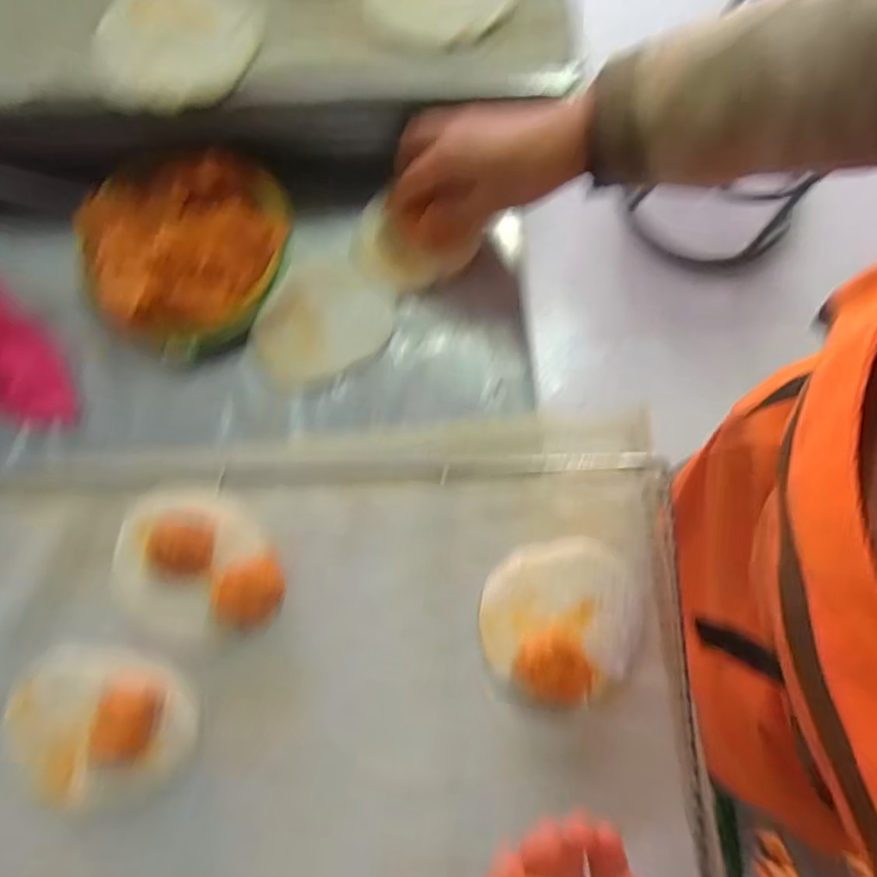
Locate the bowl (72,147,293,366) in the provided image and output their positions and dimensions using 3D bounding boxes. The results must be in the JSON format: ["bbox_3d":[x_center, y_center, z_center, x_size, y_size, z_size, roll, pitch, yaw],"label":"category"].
[{"bbox_3d":[-0.171,-0.124,0.419,0.138,0.042,0.141,0,76,-1],"label":"bowl"}]

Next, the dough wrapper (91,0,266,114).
[{"bbox_3d":[-0.163,-0.253,0.387,0.092,0.011,0.098,0,77,-2],"label":"dough wrapper"}]

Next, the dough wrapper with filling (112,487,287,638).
[{"bbox_3d":[-0.148,0.075,0.381,0.104,0.023,0.085,6,76,1],"label":"dough wrapper with filling"}]

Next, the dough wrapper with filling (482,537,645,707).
[{"bbox_3d":[0.076,0.108,0.380,0.093,0.019,0.096,0,76,-1],"label":"dough wrapper with filling"}]

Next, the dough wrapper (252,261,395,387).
[{"bbox_3d":[-0.080,-0.076,0.428,0.078,0.008,0.093,32,75,-8],"label":"dough wrapper"}]

